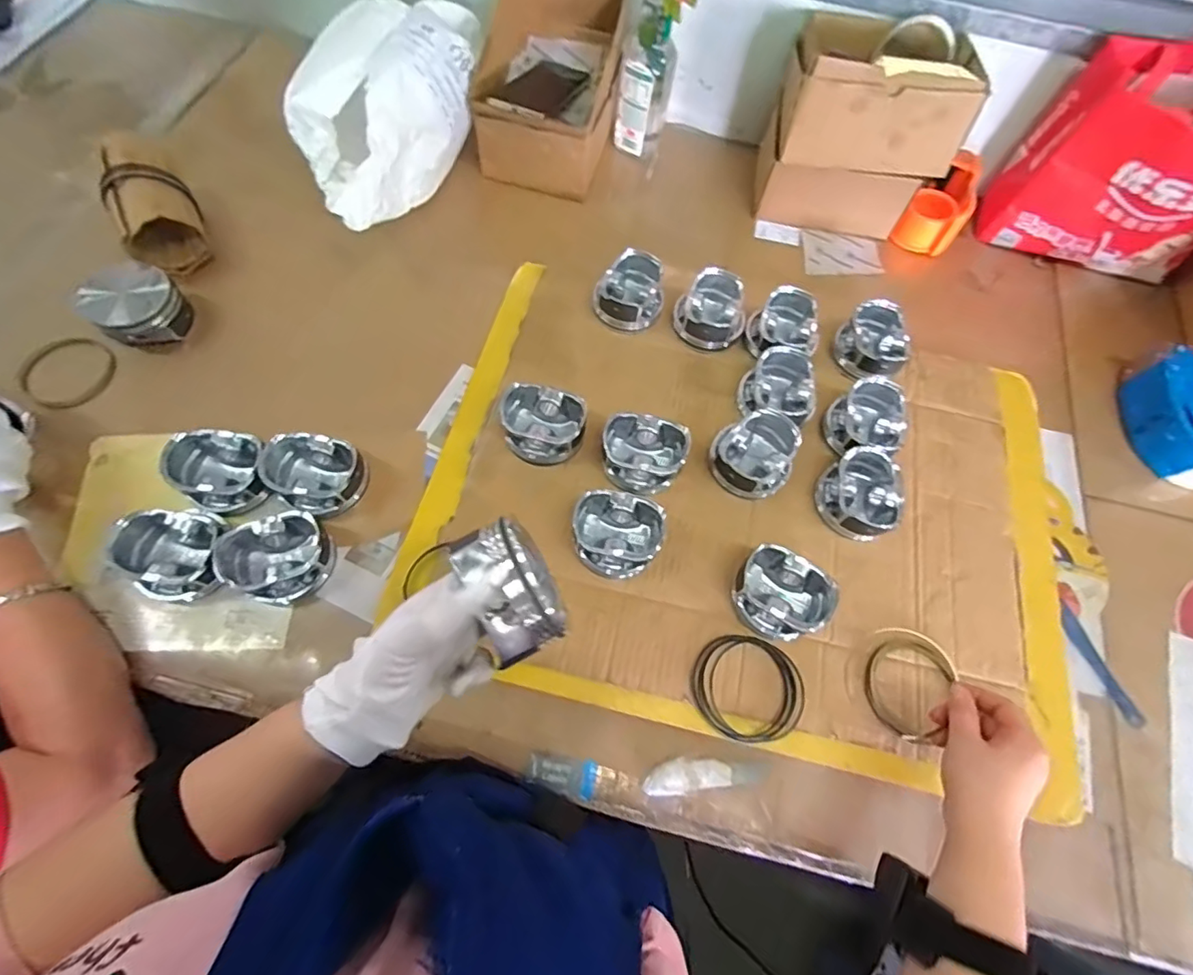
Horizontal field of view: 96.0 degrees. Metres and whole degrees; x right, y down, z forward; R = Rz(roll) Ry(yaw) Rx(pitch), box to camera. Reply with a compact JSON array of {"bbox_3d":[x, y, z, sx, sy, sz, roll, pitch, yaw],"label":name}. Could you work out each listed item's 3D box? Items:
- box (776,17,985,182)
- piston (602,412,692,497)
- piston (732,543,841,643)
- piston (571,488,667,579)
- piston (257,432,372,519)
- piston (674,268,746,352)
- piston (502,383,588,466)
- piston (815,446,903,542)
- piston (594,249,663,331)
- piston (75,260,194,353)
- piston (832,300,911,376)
[{"bbox_3d":[0.333,-0.475,0.634,0.194,0.107,0.158,15,67,2],"label":"box"},{"bbox_3d":[0.048,-0.034,0.555,0.084,0.045,0.072,19,67,4],"label":"piston"},{"bbox_3d":[0.175,0.102,0.508,0.092,0.042,0.077,24,67,6],"label":"piston"},{"bbox_3d":[0.020,0.046,0.518,0.084,0.043,0.075,10,66,0],"label":"piston"},{"bbox_3d":[-0.278,-0.013,0.536,0.092,0.051,0.076,25,67,6],"label":"piston"},{"bbox_3d":[0.137,-0.209,0.635,0.081,0.046,0.080,2,67,-4],"label":"piston"},{"bbox_3d":[-0.057,-0.065,0.566,0.088,0.047,0.076,19,67,4],"label":"piston"},{"bbox_3d":[0.272,0.007,0.554,0.074,0.046,0.090,2,67,-3],"label":"piston"},{"bbox_3d":[0.042,-0.231,0.640,0.070,0.056,0.076,2,67,-4],"label":"piston"},{"bbox_3d":[-0.503,-0.202,0.586,0.090,0.058,0.083,2,67,-4],"label":"piston"},{"bbox_3d":[0.326,-0.169,0.632,0.081,0.054,0.076,2,67,-4],"label":"piston"}]

